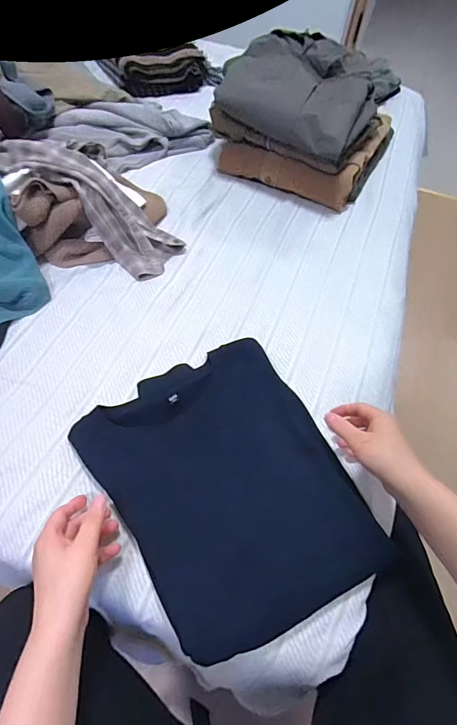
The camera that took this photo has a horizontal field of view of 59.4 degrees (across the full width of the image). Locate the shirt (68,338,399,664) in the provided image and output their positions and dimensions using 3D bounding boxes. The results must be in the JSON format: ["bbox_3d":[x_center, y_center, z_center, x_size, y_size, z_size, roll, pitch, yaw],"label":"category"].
[{"bbox_3d":[-0.005,0.146,0.512,0.284,0.048,0.346,-22,62,-17],"label":"shirt"}]

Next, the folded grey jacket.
[{"bbox_3d":[0.137,-0.553,0.835,0.323,0.104,0.266,30,61,14],"label":"folded grey jacket"}]

